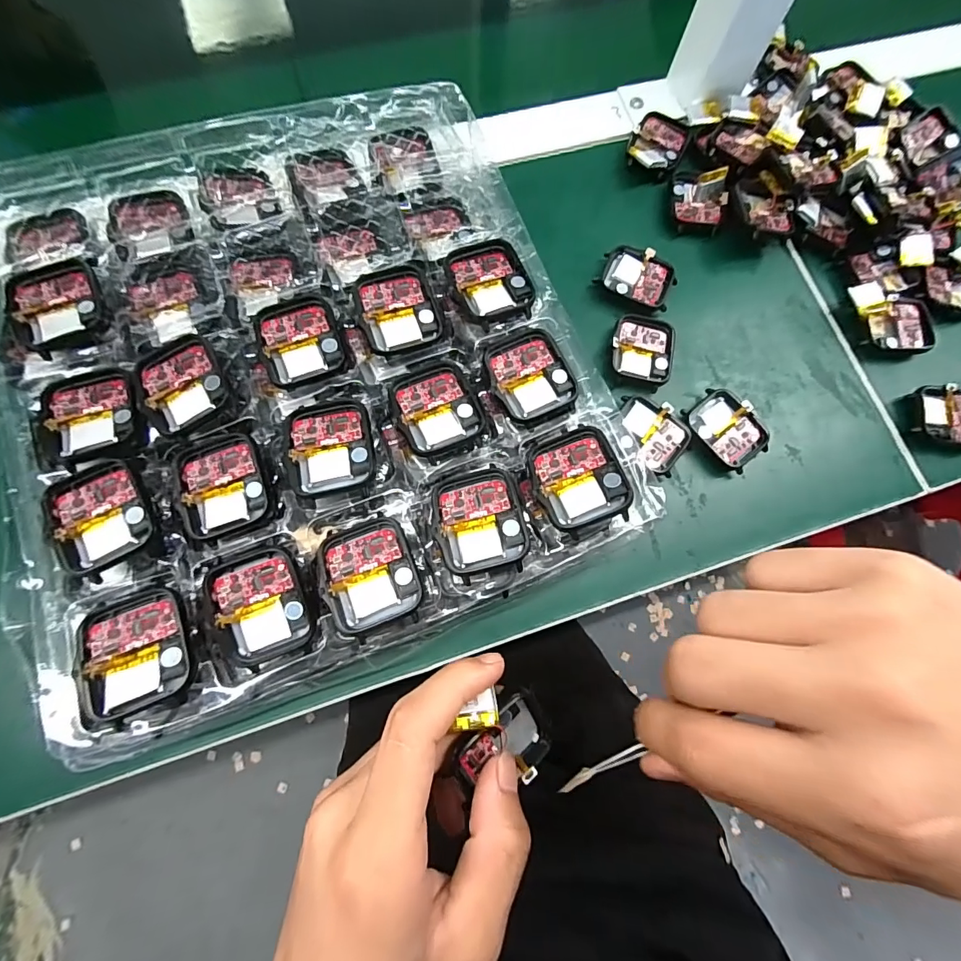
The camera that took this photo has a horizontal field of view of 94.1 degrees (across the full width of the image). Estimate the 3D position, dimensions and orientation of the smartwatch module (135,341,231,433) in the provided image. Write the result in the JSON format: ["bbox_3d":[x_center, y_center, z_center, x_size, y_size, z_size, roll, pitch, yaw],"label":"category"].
[{"bbox_3d":[-0.136,-0.044,0.204,0.037,0.011,0.039,-25,78,-9],"label":"smartwatch module"}]

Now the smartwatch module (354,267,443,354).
[{"bbox_3d":[-0.041,-0.085,0.221,0.037,0.008,0.041,-14,77,-6],"label":"smartwatch module"}]

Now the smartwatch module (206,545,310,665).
[{"bbox_3d":[-0.091,0.052,0.186,0.035,0.013,0.042,-17,77,-7],"label":"smartwatch module"}]

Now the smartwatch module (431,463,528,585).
[{"bbox_3d":[0.000,0.017,0.194,0.037,0.006,0.046,-9,76,-5],"label":"smartwatch module"}]

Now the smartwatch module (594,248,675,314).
[{"bbox_3d":[0.100,-0.130,0.285,0.046,0.010,0.034,19,75,2],"label":"smartwatch module"}]

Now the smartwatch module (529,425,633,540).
[{"bbox_3d":[0.043,-0.001,0.198,0.036,0.013,0.044,-16,77,-7],"label":"smartwatch module"}]

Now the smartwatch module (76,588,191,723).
[{"bbox_3d":[-0.135,0.066,0.175,0.036,0.009,0.043,-16,77,-7],"label":"smartwatch module"}]

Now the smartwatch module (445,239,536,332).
[{"bbox_3d":[0.005,-0.098,0.225,0.037,0.010,0.046,-21,78,-8],"label":"smartwatch module"}]

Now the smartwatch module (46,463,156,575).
[{"bbox_3d":[-0.160,0.014,0.188,0.035,0.005,0.043,-22,78,-8],"label":"smartwatch module"}]

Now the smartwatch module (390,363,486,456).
[{"bbox_3d":[-0.021,-0.035,0.211,0.037,0.005,0.042,-22,78,-8],"label":"smartwatch module"}]

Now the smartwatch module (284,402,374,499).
[{"bbox_3d":[-0.067,-0.016,0.201,0.036,0.006,0.041,-10,76,-5],"label":"smartwatch module"}]

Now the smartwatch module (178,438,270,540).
[{"bbox_3d":[-0.114,0.002,0.199,0.036,0.006,0.042,-20,78,-8],"label":"smartwatch module"}]

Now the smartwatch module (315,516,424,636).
[{"bbox_3d":[-0.047,0.038,0.187,0.038,0.006,0.044,-19,77,-7],"label":"smartwatch module"}]

